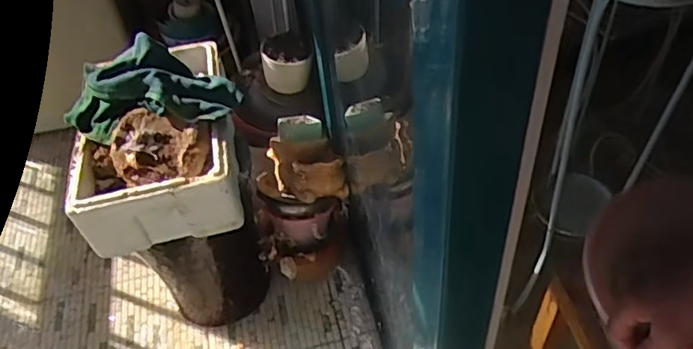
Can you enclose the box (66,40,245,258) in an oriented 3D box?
[{"bbox_3d":[-0.353,-0.077,1.082,0.274,0.160,0.403,-11,50,-4],"label":"box"}]

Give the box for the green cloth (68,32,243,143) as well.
[{"bbox_3d":[-0.355,-0.159,1.054,0.312,0.078,0.195,-6,48,3],"label":"green cloth"}]

